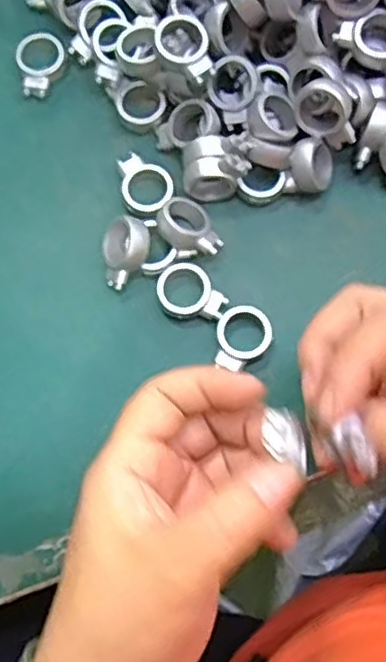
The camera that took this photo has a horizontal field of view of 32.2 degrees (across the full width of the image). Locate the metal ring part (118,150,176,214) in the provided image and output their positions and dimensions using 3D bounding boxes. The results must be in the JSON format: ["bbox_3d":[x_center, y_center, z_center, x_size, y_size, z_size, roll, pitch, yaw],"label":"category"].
[{"bbox_3d":[-0.025,-0.074,0.336,0.025,0.010,0.037,-30,78,-6],"label":"metal ring part"}]

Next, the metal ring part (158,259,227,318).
[{"bbox_3d":[0.000,-0.019,0.323,0.034,0.007,0.026,22,78,6],"label":"metal ring part"}]

